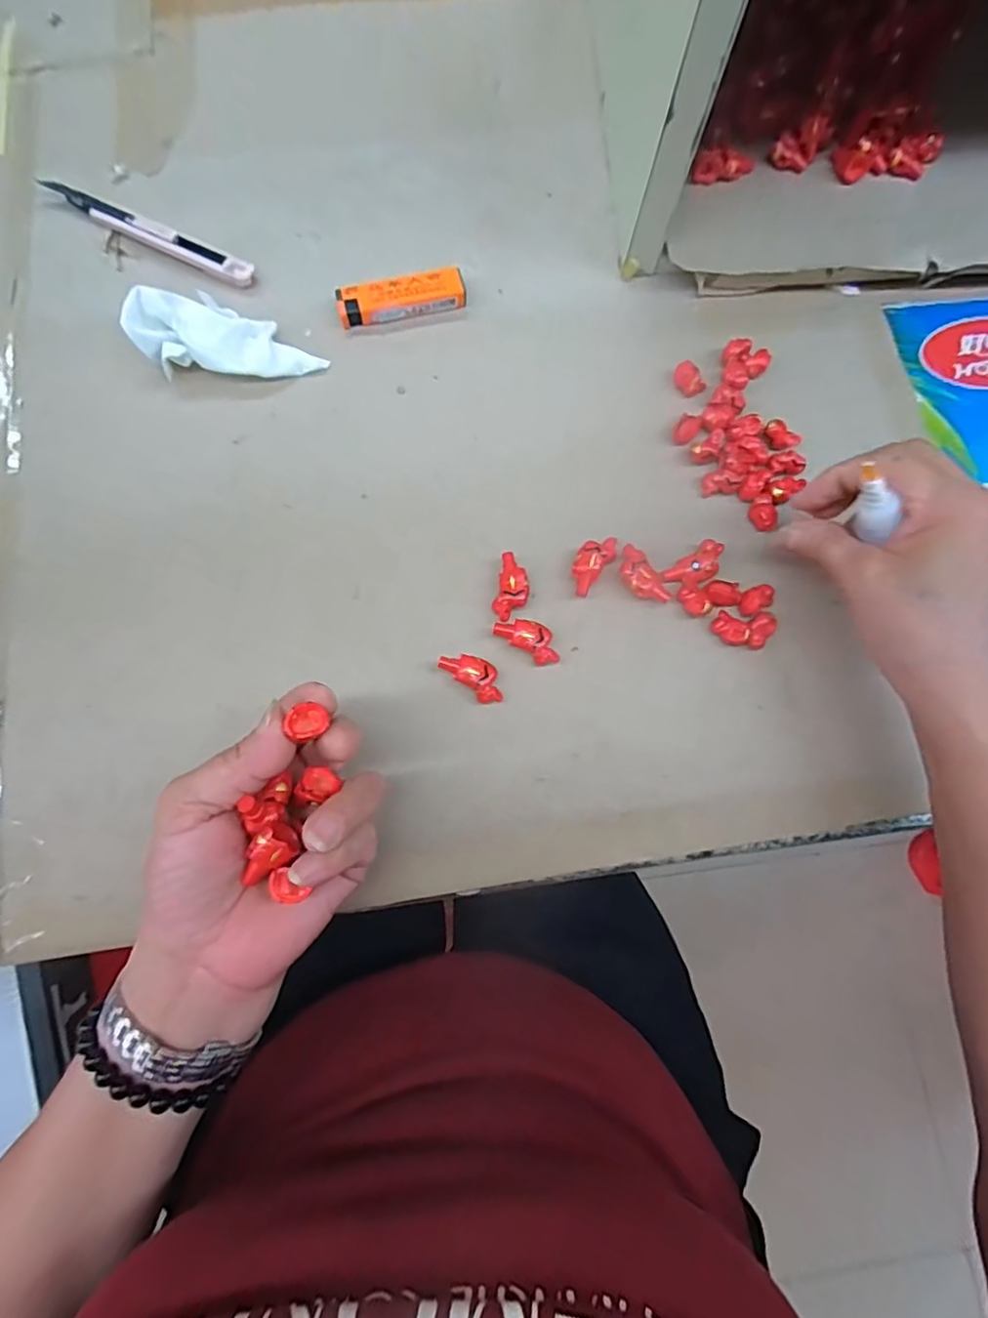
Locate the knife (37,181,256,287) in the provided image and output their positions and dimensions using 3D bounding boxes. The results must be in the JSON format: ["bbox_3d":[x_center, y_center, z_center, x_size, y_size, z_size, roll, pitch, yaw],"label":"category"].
[{"bbox_3d":[-0.224,-0.276,0.371,0.148,0.008,0.016,25,78,4],"label":"knife"}]

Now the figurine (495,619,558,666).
[{"bbox_3d":[0.020,-0.011,0.317,0.038,0.012,0.018,34,79,6],"label":"figurine"}]

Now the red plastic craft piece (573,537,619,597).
[{"bbox_3d":[0.055,-0.055,0.327,0.018,0.013,0.038,37,79,7],"label":"red plastic craft piece"}]

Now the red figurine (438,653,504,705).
[{"bbox_3d":[-0.010,0.008,0.311,0.038,0.011,0.018,40,79,7],"label":"red figurine"}]

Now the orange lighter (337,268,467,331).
[{"bbox_3d":[-0.058,-0.229,0.366,0.080,0.016,0.021,-16,78,-5],"label":"orange lighter"}]

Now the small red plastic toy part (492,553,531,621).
[{"bbox_3d":[0.011,-0.040,0.322,0.018,0.010,0.039,11,77,1],"label":"small red plastic toy part"}]

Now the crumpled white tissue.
[{"bbox_3d":[-0.161,-0.188,0.342,0.102,0.027,0.054,23,78,4],"label":"crumpled white tissue"}]

